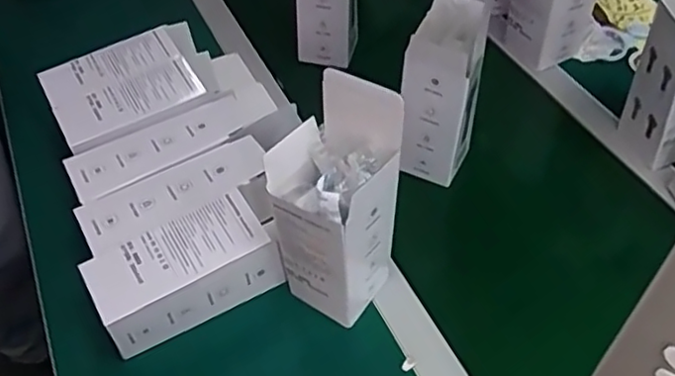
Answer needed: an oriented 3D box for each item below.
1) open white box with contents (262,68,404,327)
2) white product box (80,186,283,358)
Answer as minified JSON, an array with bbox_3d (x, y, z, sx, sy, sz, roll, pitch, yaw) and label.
[{"bbox_3d":[-0.006,0.017,0.545,0.092,0.232,0.081,27,56,24],"label":"open white box with contents"},{"bbox_3d":[-0.143,0.080,0.609,0.167,0.075,0.078,-25,52,-17],"label":"white product box"}]

